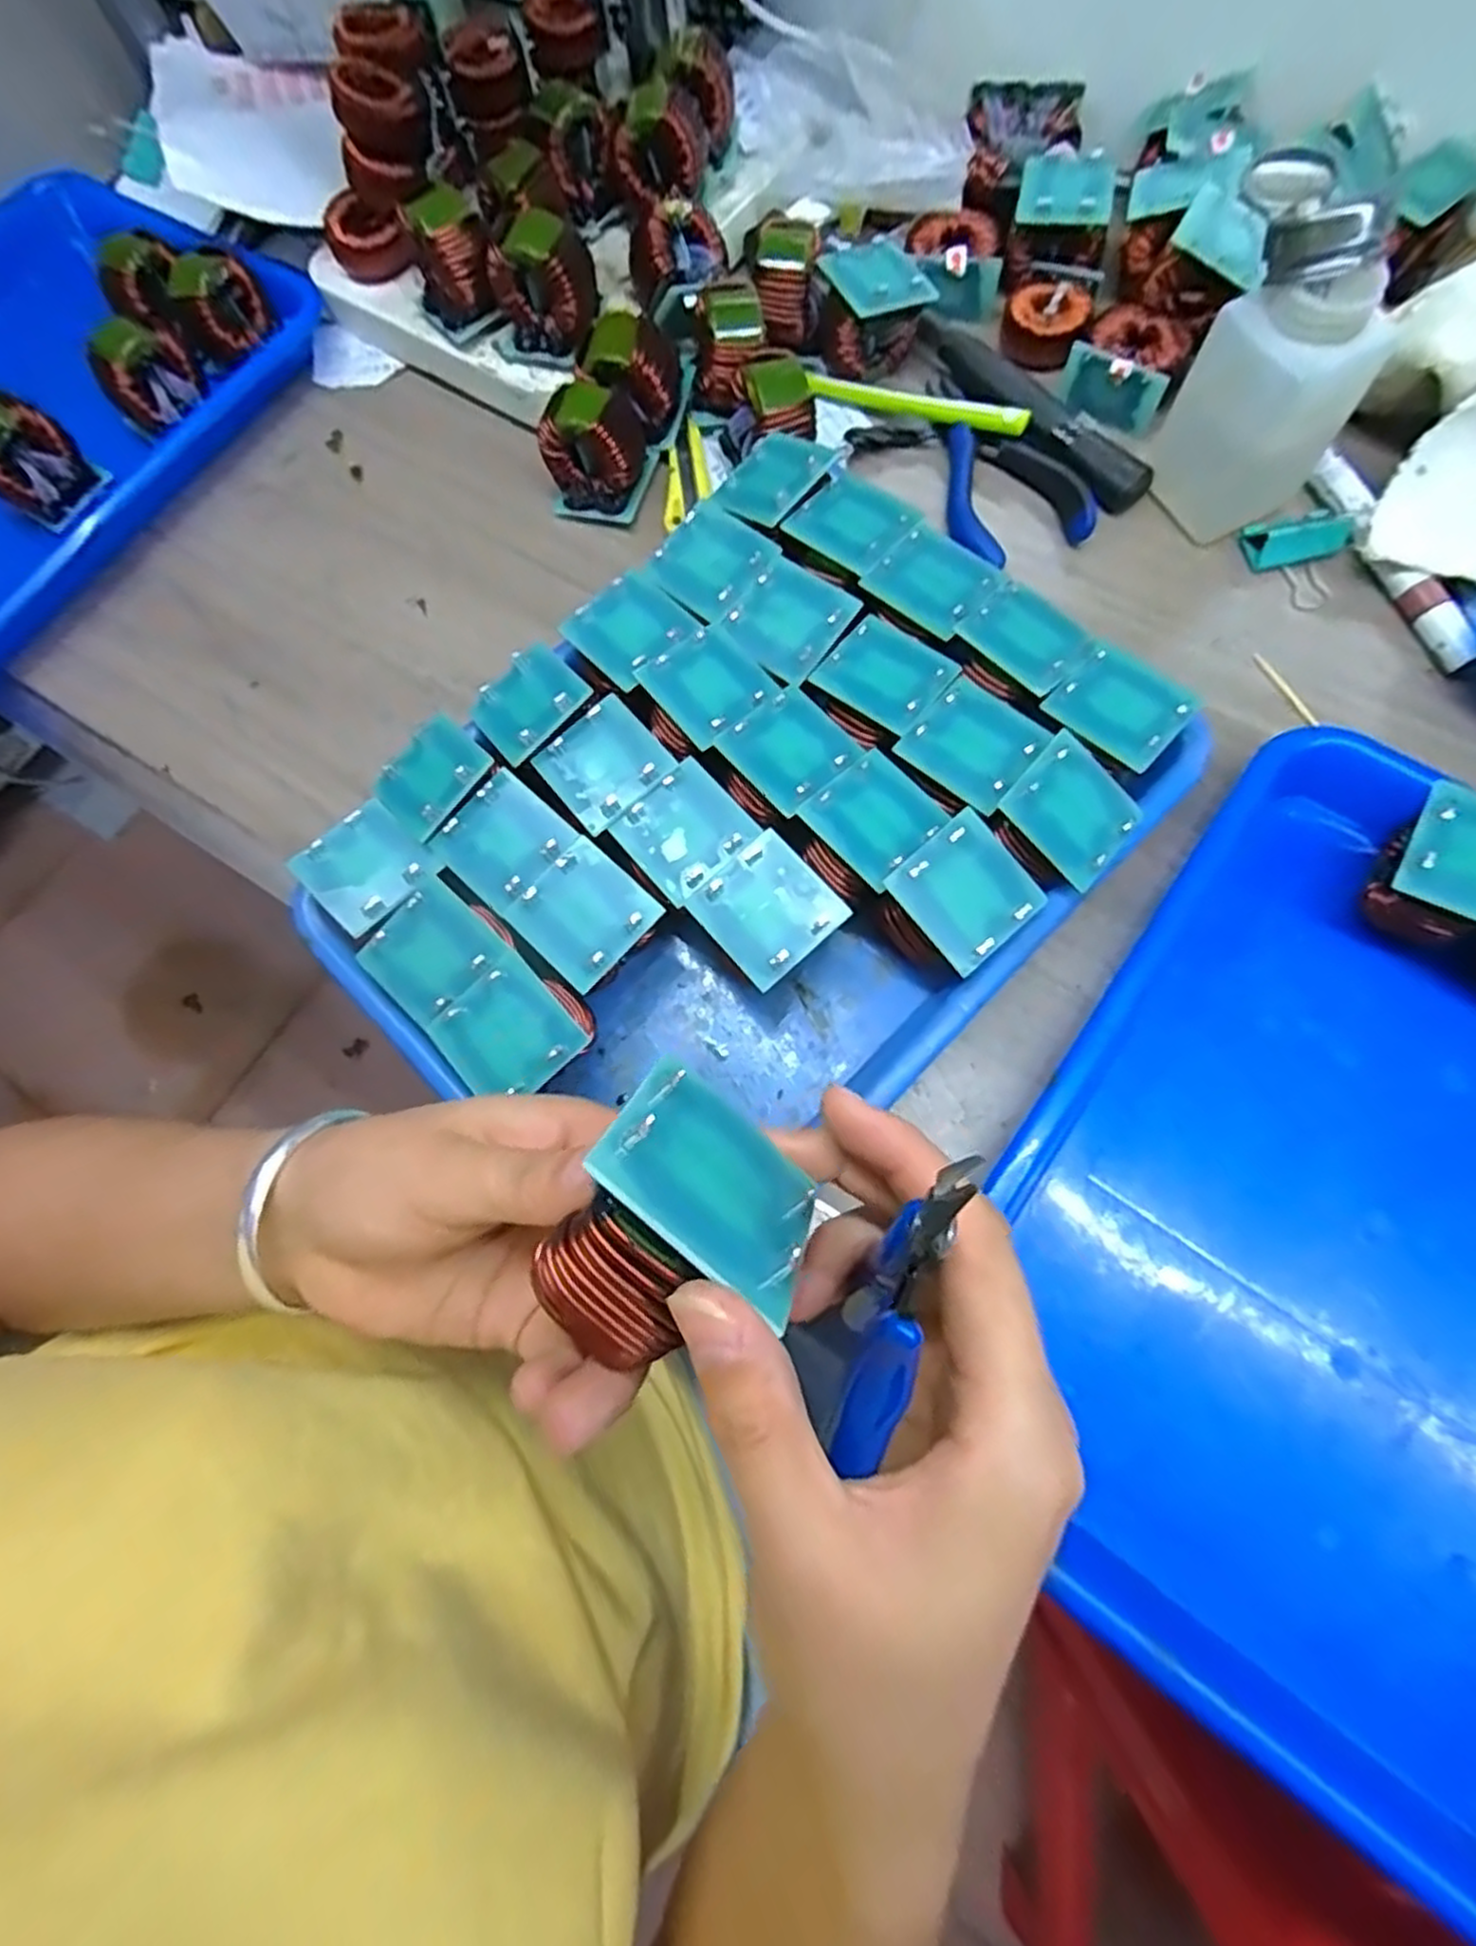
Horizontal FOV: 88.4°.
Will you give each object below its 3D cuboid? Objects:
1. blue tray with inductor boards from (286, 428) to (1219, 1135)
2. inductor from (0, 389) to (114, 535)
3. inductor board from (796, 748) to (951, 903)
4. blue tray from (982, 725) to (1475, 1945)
[{"bbox_3d":[0.001,-0.064,0.316,0.307,0.050,0.238,-43,75,-8],"label":"blue tray with inductor boards"},{"bbox_3d":[-0.375,-0.271,0.403,0.029,0.051,0.048,37,80,13],"label":"inductor"},{"bbox_3d":[0.053,-0.055,0.302,0.045,0.027,0.043,-41,75,-7],"label":"inductor board"},{"bbox_3d":[0.236,0.098,0.266,0.268,0.042,0.313,36,80,13],"label":"blue tray"}]

